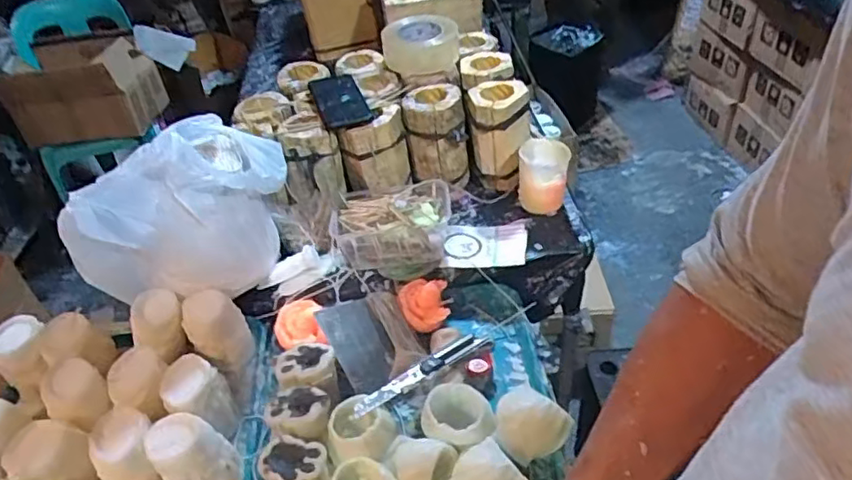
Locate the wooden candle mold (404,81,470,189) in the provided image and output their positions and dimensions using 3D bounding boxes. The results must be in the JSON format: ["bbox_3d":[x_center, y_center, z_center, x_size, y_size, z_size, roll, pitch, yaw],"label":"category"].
[{"bbox_3d":[0.017,-0.168,0.972,0.092,0.129,0.094,-7,41,0],"label":"wooden candle mold"}]

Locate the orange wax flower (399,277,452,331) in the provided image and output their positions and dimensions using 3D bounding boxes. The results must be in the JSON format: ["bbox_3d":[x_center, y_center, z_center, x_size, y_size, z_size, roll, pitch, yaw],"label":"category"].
[{"bbox_3d":[-0.002,0.085,0.813,0.063,0.033,0.061,-10,41,-4],"label":"orange wax flower"}]

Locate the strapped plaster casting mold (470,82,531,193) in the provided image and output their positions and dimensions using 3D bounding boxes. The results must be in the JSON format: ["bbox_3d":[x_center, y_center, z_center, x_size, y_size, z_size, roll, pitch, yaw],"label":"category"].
[{"bbox_3d":[0.122,-0.169,0.982,0.095,0.160,0.109,-6,38,9],"label":"strapped plaster casting mold"}]

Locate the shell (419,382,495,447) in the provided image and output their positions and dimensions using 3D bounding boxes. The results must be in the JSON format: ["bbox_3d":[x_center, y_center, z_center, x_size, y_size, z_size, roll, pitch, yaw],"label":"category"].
[{"bbox_3d":[0.035,0.202,0.677,0.079,0.053,0.077,-8,41,-1],"label":"shell"}]

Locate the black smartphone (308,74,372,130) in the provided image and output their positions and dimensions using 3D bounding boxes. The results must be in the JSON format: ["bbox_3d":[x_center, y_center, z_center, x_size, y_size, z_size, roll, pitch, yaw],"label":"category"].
[{"bbox_3d":[-0.137,-0.222,0.935,0.073,0.014,0.158,-16,42,-10],"label":"black smartphone"}]

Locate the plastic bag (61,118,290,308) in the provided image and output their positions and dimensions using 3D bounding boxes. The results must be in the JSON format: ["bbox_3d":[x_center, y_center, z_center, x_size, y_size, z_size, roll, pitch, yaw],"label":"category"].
[{"bbox_3d":[-0.294,-0.031,0.766,0.142,0.197,0.248,22,49,29],"label":"plastic bag"}]

